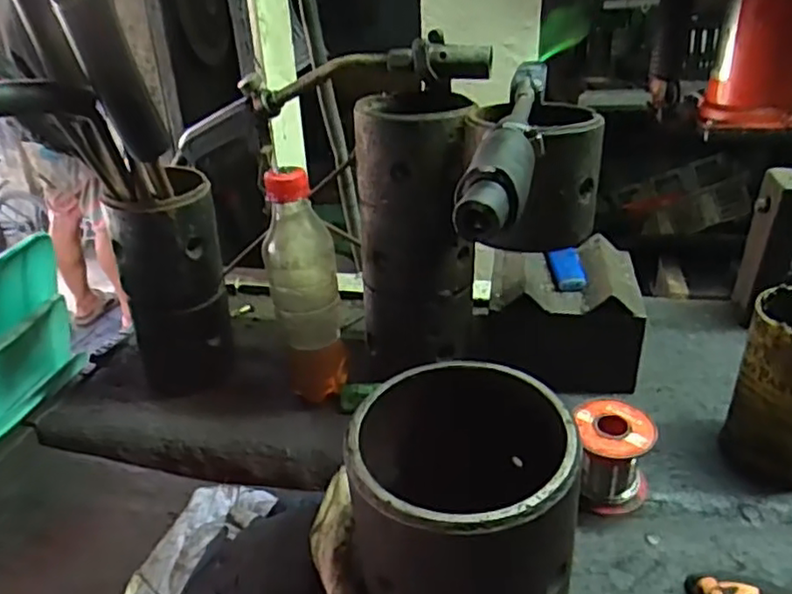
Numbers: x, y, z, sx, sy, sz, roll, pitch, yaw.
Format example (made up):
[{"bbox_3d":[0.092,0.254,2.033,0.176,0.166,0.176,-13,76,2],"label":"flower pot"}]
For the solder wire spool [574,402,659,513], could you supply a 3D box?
[{"bbox_3d":[0.141,0.106,0.433,0.051,0.056,0.048,-3,30,2],"label":"solder wire spool"}]

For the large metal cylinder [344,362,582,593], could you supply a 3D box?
[{"bbox_3d":[0.034,0.114,0.346,0.112,0.132,0.113,-2,27,1],"label":"large metal cylinder"}]

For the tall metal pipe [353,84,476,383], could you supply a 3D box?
[{"bbox_3d":[0.016,-0.048,0.511,0.089,0.197,0.093,-2,27,0],"label":"tall metal pipe"}]

